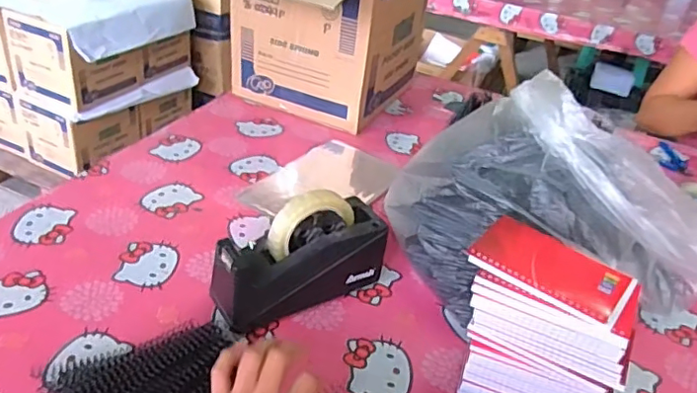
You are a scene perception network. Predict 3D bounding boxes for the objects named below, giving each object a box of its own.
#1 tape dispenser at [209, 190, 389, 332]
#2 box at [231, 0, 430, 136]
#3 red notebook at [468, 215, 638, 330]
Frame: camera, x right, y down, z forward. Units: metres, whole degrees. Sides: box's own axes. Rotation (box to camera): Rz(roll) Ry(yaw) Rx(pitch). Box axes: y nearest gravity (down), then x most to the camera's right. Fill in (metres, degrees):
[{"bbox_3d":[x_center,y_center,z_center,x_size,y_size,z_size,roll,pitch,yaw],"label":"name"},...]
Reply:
[{"bbox_3d":[-0.055,0.069,0.664,0.204,0.127,0.069,-15,39,-29],"label":"tape dispenser"},{"bbox_3d":[-0.035,-0.322,1.128,0.296,0.288,0.287,21,36,20],"label":"box"},{"bbox_3d":[0.185,0.065,0.517,0.133,0.006,0.087,28,39,29],"label":"red notebook"}]

